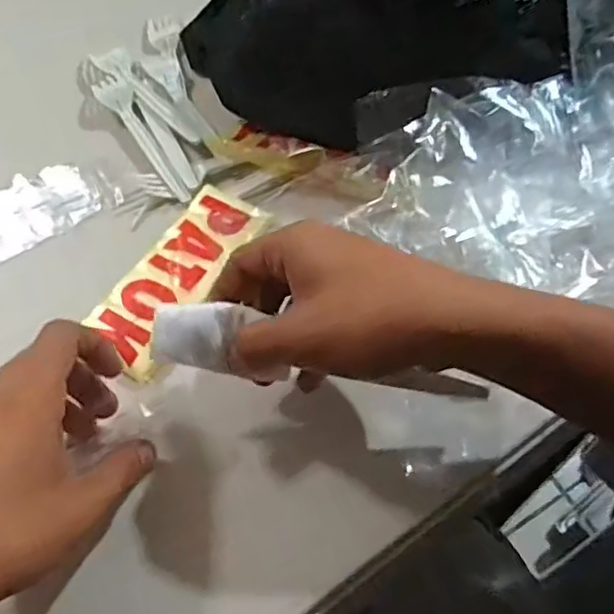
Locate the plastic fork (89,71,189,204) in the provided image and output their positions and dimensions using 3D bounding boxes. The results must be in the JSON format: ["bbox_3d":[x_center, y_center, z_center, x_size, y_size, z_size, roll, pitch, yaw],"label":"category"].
[{"bbox_3d":[-0.113,-0.121,0.449,0.022,0.014,0.130,-32,61,-15],"label":"plastic fork"}]

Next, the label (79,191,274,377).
[{"bbox_3d":[-0.076,-0.020,0.379,0.054,0.005,0.129,25,62,18],"label":"label"}]

